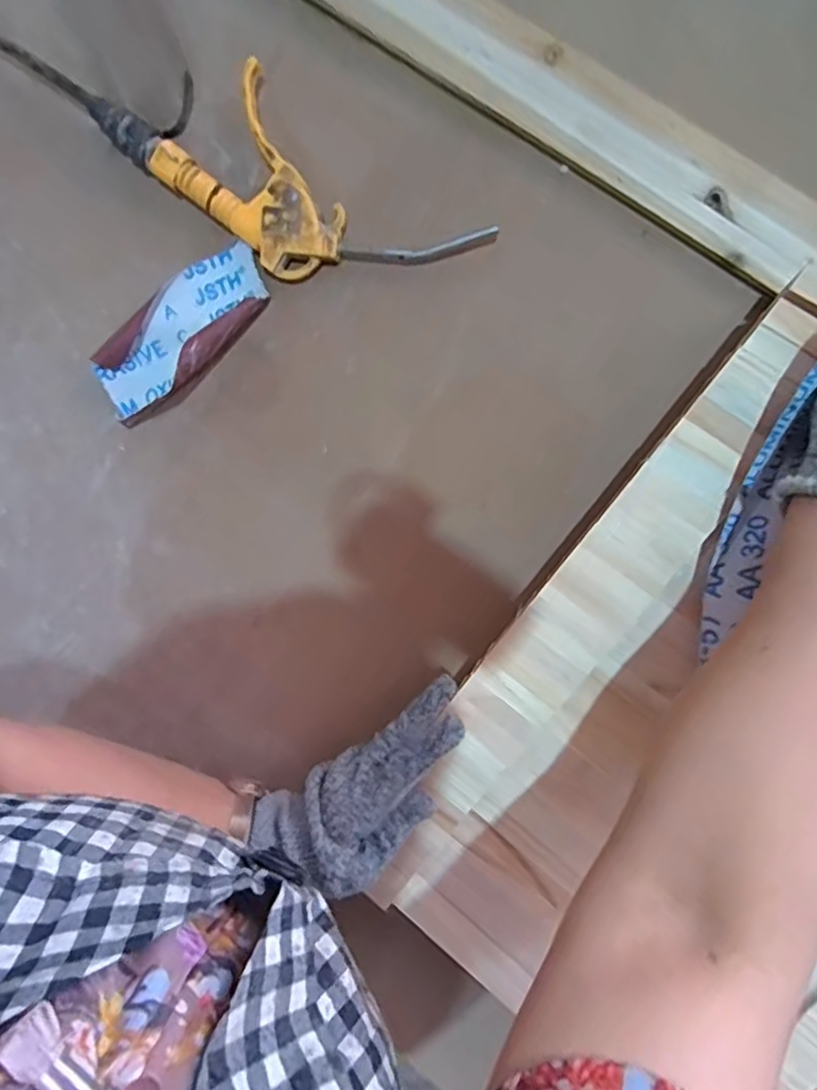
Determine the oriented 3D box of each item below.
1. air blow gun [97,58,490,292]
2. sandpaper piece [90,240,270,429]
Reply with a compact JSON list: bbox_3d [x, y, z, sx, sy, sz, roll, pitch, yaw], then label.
[{"bbox_3d":[-0.089,-0.228,0.398,0.243,0.031,0.094,37,102,7],"label":"air blow gun"},{"bbox_3d":[-0.158,-0.143,0.421,0.141,0.034,0.061,-38,80,10],"label":"sandpaper piece"}]

